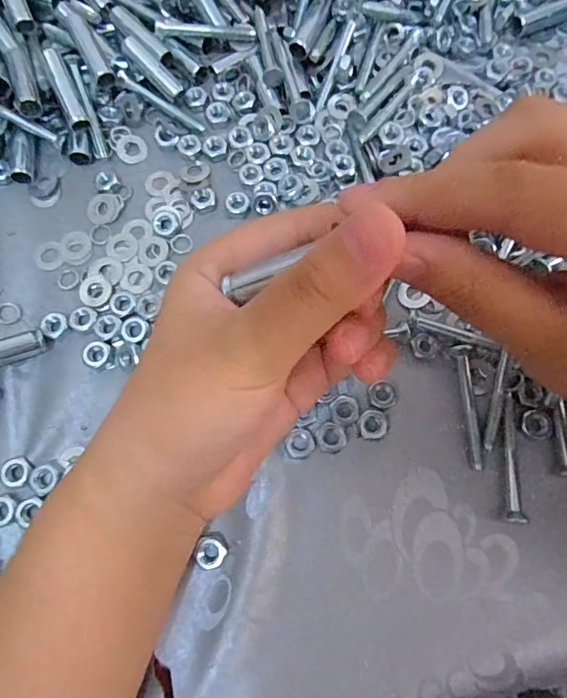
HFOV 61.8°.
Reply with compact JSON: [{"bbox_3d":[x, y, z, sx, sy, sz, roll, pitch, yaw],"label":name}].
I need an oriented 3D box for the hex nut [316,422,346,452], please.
[{"bbox_3d":[0.022,0.040,0.214,0.013,0.004,0.013,-14,74,-2],"label":"hex nut"}]

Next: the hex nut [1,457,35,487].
[{"bbox_3d":[-0.122,0.056,0.215,0.015,0.004,0.013,18,76,7],"label":"hex nut"}]

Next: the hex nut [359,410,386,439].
[{"bbox_3d":[0.041,0.034,0.216,0.012,0.004,0.013,-2,74,1],"label":"hex nut"}]

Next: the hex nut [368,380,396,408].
[{"bbox_3d":[0.046,0.021,0.220,0.012,0.004,0.012,0,74,2],"label":"hex nut"}]

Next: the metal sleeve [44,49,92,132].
[{"bbox_3d":[-0.114,-0.136,0.249,0.009,0.008,0.041,-21,97,-4],"label":"metal sleeve"}]

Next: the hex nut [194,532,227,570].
[{"bbox_3d":[-0.030,0.087,0.203,0.013,0.004,0.014,-18,75,-3],"label":"hex nut"}]

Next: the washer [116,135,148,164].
[{"bbox_3d":[-0.084,-0.111,0.261,0.016,0.004,0.018,-20,75,-4],"label":"washer"}]

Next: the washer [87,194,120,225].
[{"bbox_3d":[-0.097,-0.075,0.253,0.017,0.004,0.017,0,74,2],"label":"washer"}]

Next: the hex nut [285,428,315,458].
[{"bbox_3d":[0.007,0.042,0.214,0.013,0.004,0.013,-14,74,-2],"label":"hex nut"}]

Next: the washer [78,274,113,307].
[{"bbox_3d":[-0.095,-0.030,0.238,0.016,0.004,0.018,-36,76,-8],"label":"washer"}]

